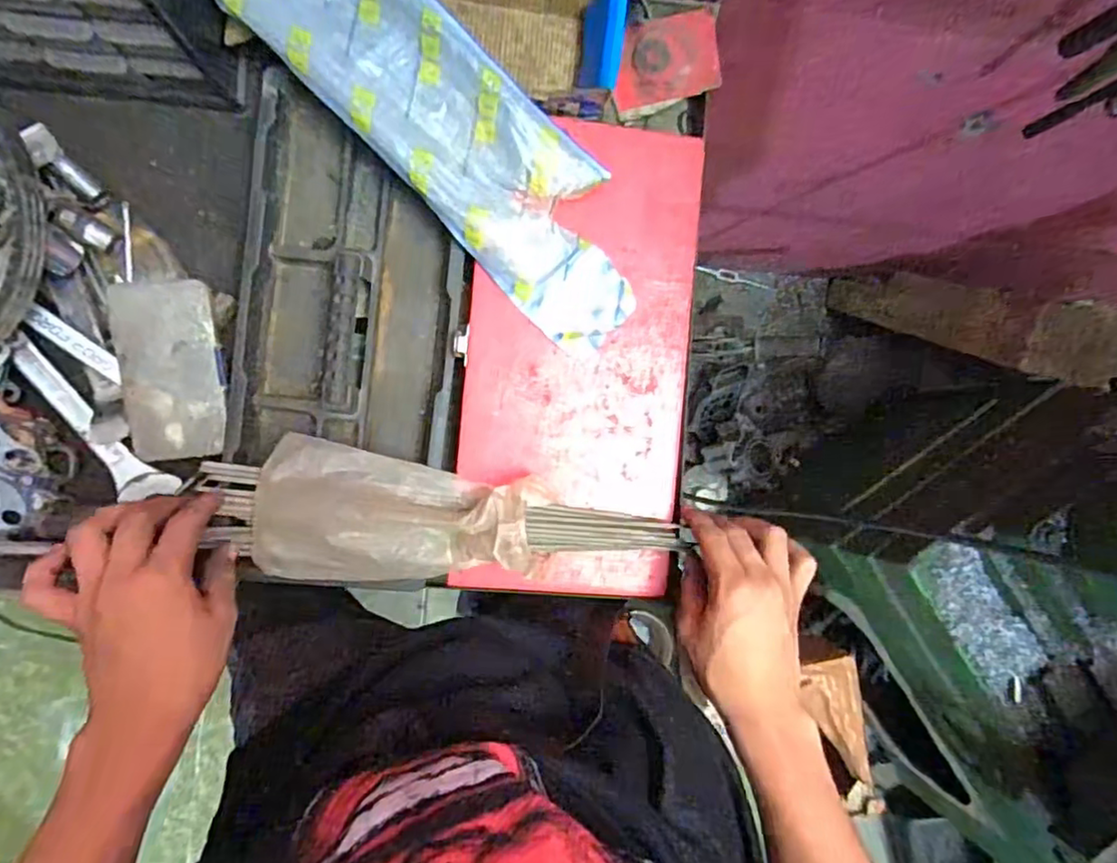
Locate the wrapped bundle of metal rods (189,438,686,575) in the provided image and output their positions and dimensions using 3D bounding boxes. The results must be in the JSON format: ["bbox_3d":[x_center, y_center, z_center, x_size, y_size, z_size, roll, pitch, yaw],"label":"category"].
[{"bbox_3d":[-0.083,0.066,0.466,0.343,0.068,0.094,5,89,-3],"label":"wrapped bundle of metal rods"}]

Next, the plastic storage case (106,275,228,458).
[{"bbox_3d":[-0.287,-0.044,0.472,0.061,0.018,0.129,0,103,-6],"label":"plastic storage case"}]

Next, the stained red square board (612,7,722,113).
[{"bbox_3d":[0.089,-0.310,0.532,0.088,0.007,0.064,-10,98,8],"label":"stained red square board"}]

